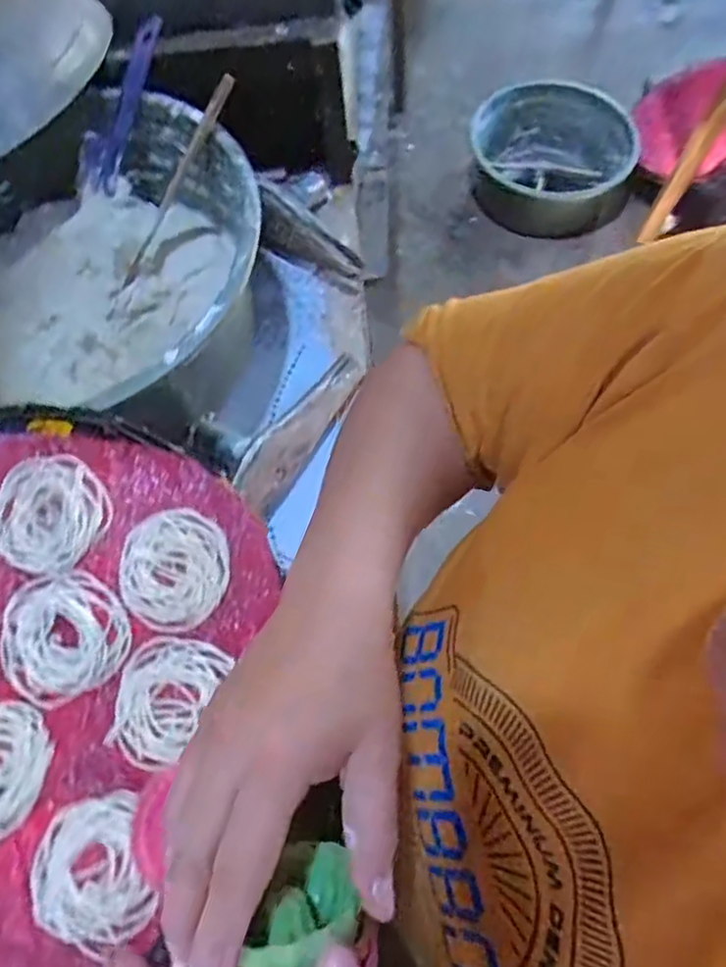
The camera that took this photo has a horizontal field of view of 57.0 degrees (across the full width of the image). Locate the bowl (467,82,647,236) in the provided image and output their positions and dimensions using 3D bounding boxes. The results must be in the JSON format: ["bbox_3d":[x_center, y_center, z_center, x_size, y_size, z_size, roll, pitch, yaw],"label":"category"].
[{"bbox_3d":[0.456,-0.788,1.624,0.371,0.167,0.318,6,67,6],"label":"bowl"}]

